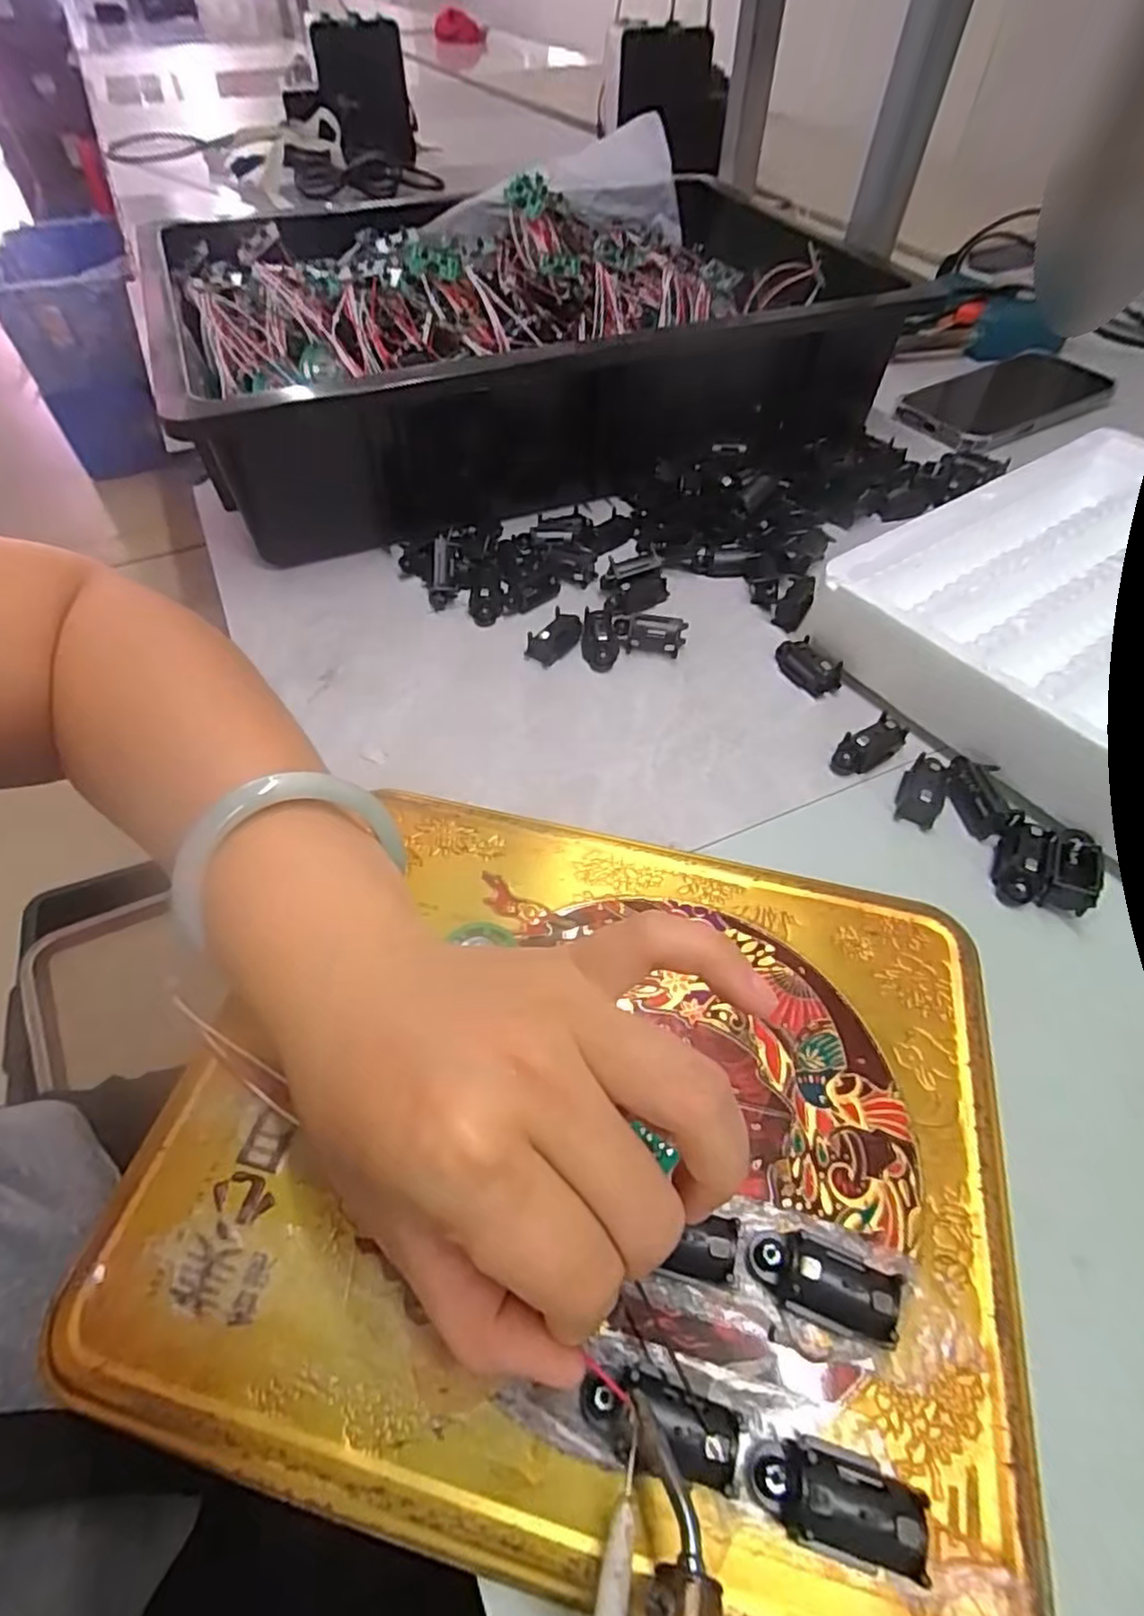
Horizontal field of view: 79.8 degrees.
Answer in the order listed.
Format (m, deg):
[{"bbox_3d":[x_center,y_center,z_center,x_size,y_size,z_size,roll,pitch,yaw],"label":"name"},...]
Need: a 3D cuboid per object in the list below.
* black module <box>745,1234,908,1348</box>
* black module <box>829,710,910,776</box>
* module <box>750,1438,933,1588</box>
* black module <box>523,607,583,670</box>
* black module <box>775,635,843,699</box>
[{"bbox_3d":[0.062,0.118,0.170,0.034,0.016,0.016,17,54,12],"label":"black module"},{"bbox_3d":[0.130,-0.027,0.301,0.034,0.013,0.015,-29,58,-21],"label":"black module"},{"bbox_3d":[0.057,0.151,0.148,0.033,0.014,0.018,12,53,8],"label":"module"},{"bbox_3d":[-0.008,-0.087,0.346,0.017,0.013,0.033,26,57,18],"label":"black module"},{"bbox_3d":[0.114,-0.070,0.333,0.018,0.012,0.035,-26,57,-19],"label":"black module"}]

